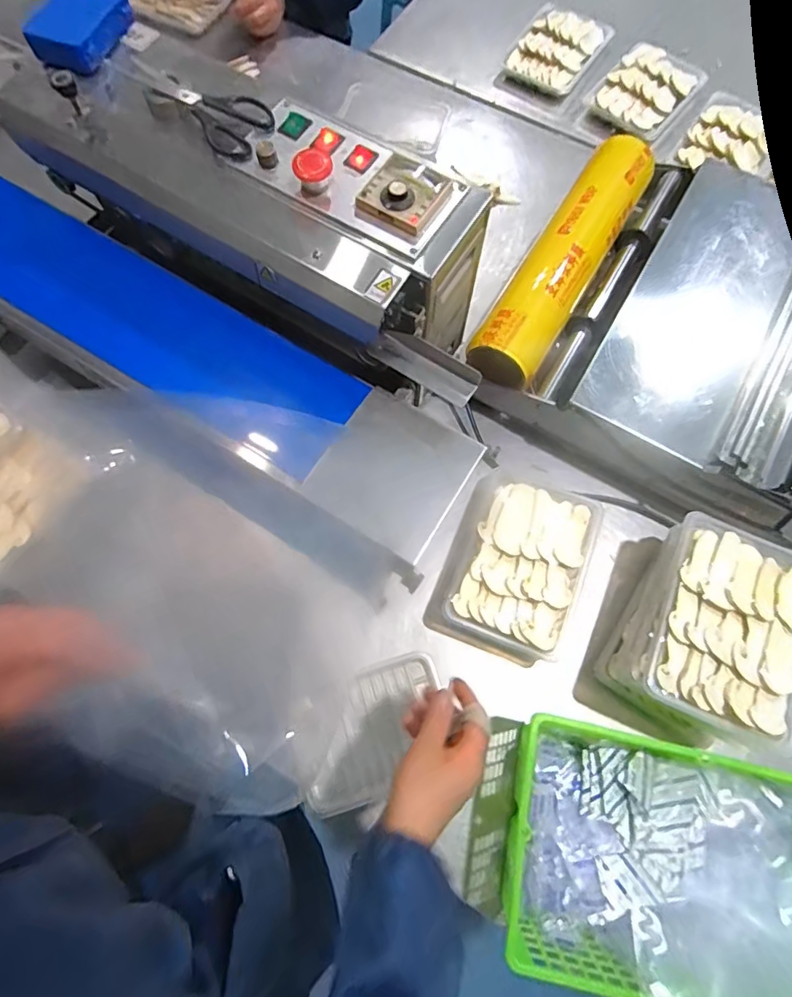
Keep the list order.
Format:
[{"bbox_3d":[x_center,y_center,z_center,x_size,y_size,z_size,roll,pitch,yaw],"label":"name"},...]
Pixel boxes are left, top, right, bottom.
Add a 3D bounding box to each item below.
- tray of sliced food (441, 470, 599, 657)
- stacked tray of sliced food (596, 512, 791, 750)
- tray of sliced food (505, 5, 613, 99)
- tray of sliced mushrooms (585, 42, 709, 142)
[{"bbox_3d":[0.153,0.076,0.619,0.143,0.066,0.207,21,73,5],"label":"tray of sliced food"},{"bbox_3d":[0.342,0.142,0.552,0.142,0.113,0.217,30,74,7],"label":"stacked tray of sliced food"},{"bbox_3d":[0.311,-0.864,0.980,0.148,0.036,0.221,27,73,7],"label":"tray of sliced food"},{"bbox_3d":[0.474,-0.770,0.956,0.152,0.035,0.261,38,75,10],"label":"tray of sliced mushrooms"}]

